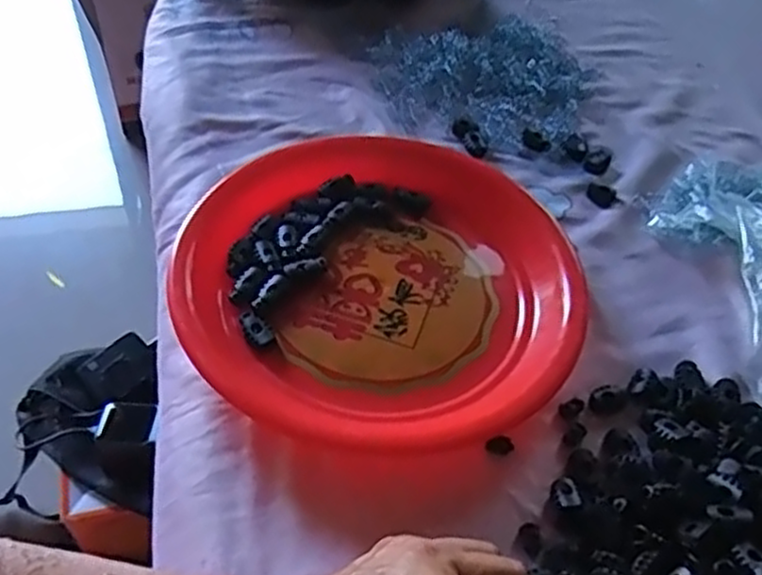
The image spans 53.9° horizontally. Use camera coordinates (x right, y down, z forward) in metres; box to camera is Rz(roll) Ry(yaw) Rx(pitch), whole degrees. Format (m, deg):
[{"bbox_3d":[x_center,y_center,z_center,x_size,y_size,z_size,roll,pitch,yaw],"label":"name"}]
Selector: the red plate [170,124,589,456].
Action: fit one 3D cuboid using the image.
[{"bbox_3d":[0.001,-0.021,0.503,0.248,0.028,0.276,1,51,-3],"label":"red plate"}]

